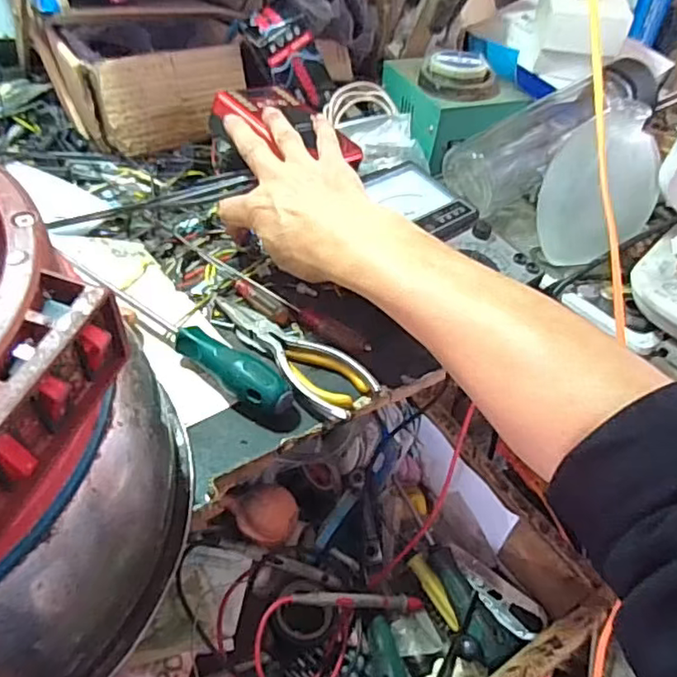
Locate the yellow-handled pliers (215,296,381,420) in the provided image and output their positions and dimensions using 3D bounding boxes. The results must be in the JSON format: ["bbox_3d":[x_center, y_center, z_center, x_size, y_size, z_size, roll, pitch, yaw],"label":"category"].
[{"bbox_3d":[-0.035,0.006,0.443,0.046,0.018,0.139,-28,54,-31],"label":"yellow-handled pliers"}]

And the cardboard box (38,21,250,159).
[{"bbox_3d":[-0.187,-0.262,0.609,0.162,0.082,0.144,-17,49,-22],"label":"cardboard box"}]

